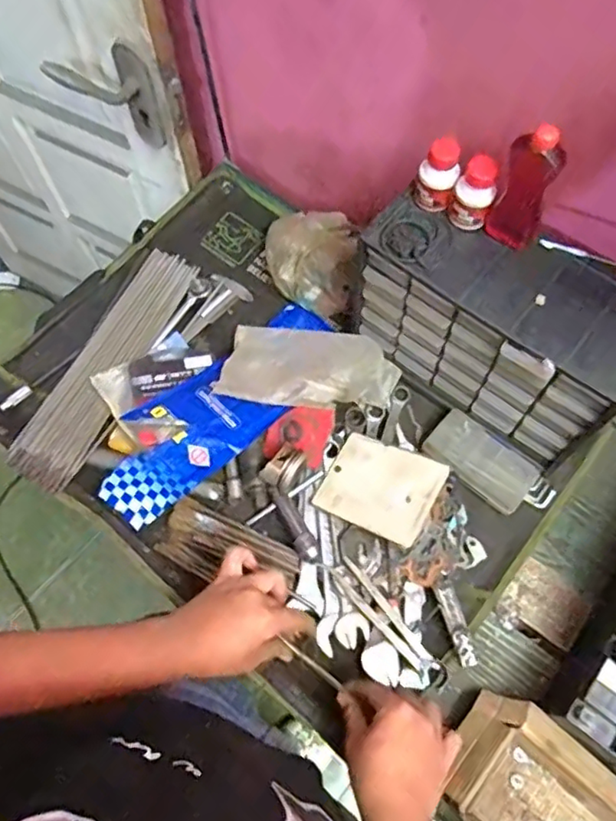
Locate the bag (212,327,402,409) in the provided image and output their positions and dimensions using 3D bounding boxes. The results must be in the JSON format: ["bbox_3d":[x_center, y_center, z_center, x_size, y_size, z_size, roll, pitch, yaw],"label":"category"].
[{"bbox_3d":[0.003,-0.051,0.738,0.211,0.036,0.105,5,67,3],"label":"bag"}]

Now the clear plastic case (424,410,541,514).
[{"bbox_3d":[0.205,0.060,0.719,0.126,0.016,0.075,39,72,15],"label":"clear plastic case"}]

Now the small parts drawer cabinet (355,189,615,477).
[{"bbox_3d":[0.197,-0.087,0.671,0.290,0.192,0.118,37,72,15],"label":"small parts drawer cabinet"}]

